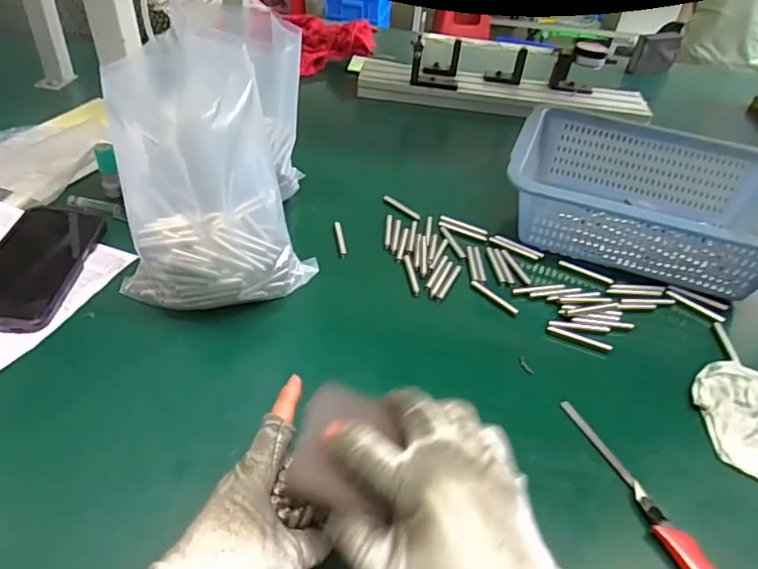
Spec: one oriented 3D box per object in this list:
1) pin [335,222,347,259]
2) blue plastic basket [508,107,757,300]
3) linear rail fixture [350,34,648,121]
[{"bbox_3d":[-0.042,-0.051,0.591,0.009,0.006,0.062,-3,39,-11],"label":"pin"},{"bbox_3d":[0.302,-0.099,0.619,0.293,0.100,0.219,18,42,15],"label":"blue plastic basket"},{"bbox_3d":[0.210,-0.349,0.890,0.479,0.103,0.085,5,41,0],"label":"linear rail fixture"}]

